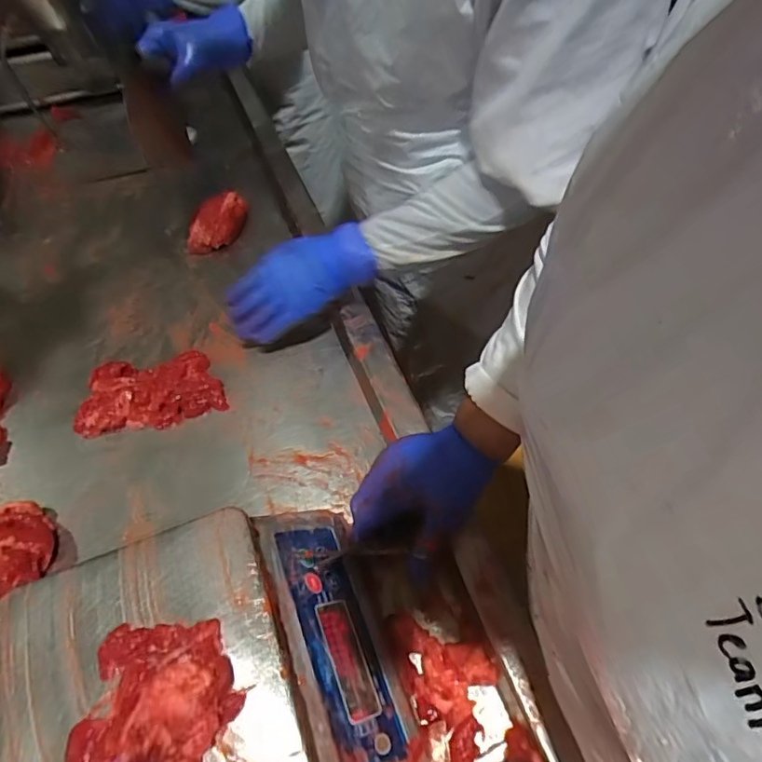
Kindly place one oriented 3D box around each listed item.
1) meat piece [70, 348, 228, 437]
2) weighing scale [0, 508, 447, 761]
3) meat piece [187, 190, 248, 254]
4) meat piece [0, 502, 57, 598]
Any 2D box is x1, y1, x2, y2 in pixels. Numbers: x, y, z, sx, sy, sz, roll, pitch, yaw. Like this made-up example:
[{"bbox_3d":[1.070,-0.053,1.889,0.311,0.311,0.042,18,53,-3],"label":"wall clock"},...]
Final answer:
[{"bbox_3d":[-0.262,0.011,0.614,0.159,0.028,0.088,-6,53,-2],"label":"meat piece"},{"bbox_3d":[-0.116,0.229,0.394,0.255,0.120,0.220,-19,55,-12],"label":"weighing scale"},{"bbox_3d":[-0.225,-0.223,0.739,0.054,0.041,0.098,20,56,16],"label":"meat piece"},{"bbox_3d":[-0.369,0.162,0.518,0.094,0.033,0.087,-1,53,1],"label":"meat piece"}]

